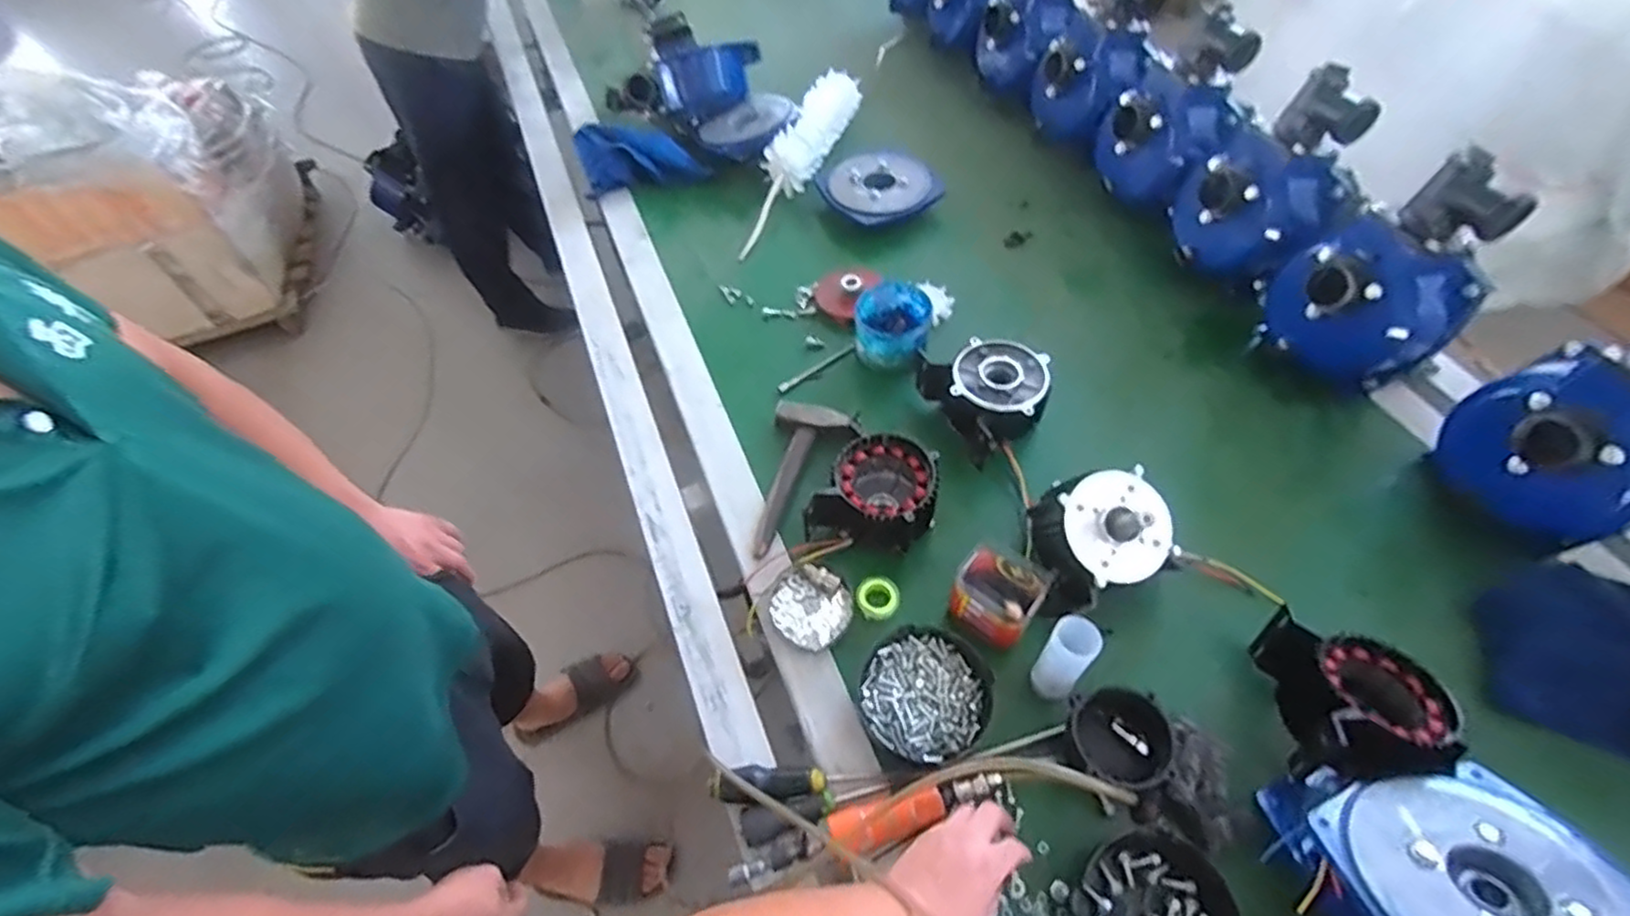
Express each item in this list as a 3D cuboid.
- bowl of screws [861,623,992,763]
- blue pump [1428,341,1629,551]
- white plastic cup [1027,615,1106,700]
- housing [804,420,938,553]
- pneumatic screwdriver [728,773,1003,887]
[{"bbox_3d":[0.120,0.260,0.767,0.134,0.055,0.138,-1,56,2],"label":"bowl of screws"},{"bbox_3d":[0.854,-0.033,0.751,0.147,0.254,0.203,-26,58,-14],"label":"blue pump"},{"bbox_3d":[0.267,0.217,0.742,0.045,0.118,0.049,-1,54,2],"label":"white plastic cup"},{"bbox_3d":[0.077,0.051,0.895,0.146,0.087,0.148,23,60,18],"label":"housing"},{"bbox_3d":[0.052,0.361,0.683,0.278,0.060,0.044,-16,55,-5],"label":"pneumatic screwdriver"}]

